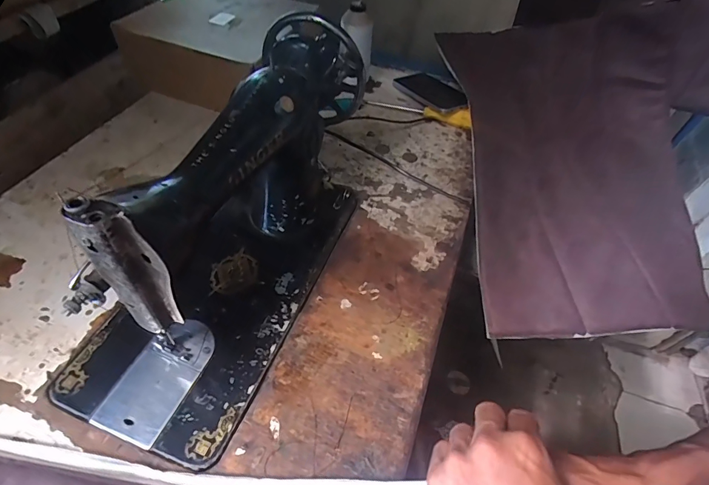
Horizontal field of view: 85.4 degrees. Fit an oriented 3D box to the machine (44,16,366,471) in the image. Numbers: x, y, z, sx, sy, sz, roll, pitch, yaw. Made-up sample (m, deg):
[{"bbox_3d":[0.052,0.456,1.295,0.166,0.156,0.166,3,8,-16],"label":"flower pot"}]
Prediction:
[{"bbox_3d":[-0.123,-0.037,0.388,0.172,0.197,0.404,18,50,11],"label":"machine"}]

